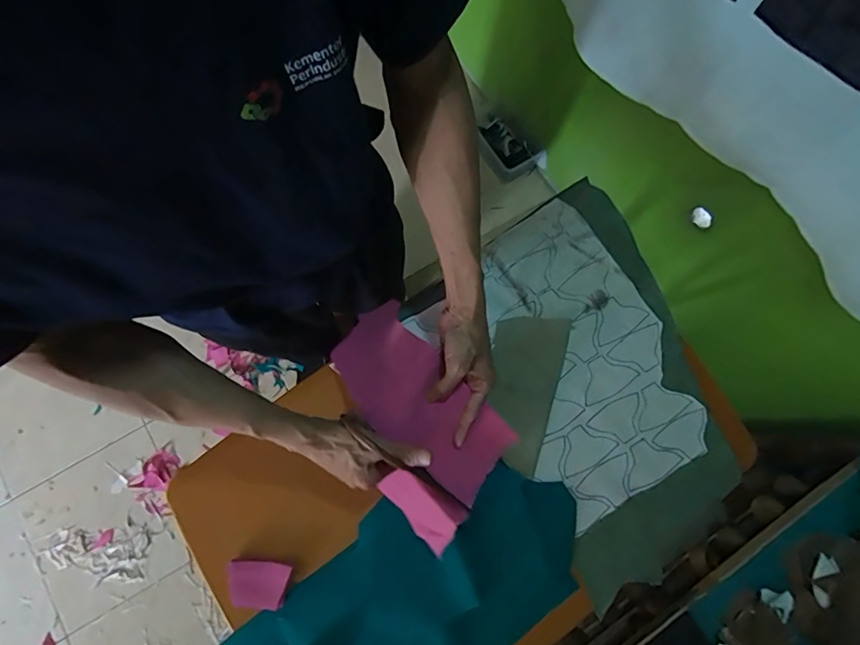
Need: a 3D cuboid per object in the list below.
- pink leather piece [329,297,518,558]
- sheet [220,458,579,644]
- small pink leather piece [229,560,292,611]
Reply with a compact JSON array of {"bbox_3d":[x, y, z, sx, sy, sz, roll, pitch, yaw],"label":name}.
[{"bbox_3d":[-0.030,0.122,0.600,0.166,0.116,0.282,-40,82,-9],"label":"pink leather piece"},{"bbox_3d":[-0.032,0.376,0.614,0.500,0.021,0.230,-32,80,-8],"label":"sheet"},{"bbox_3d":[-0.225,0.342,0.614,0.077,0.019,0.055,6,78,0],"label":"small pink leather piece"}]

